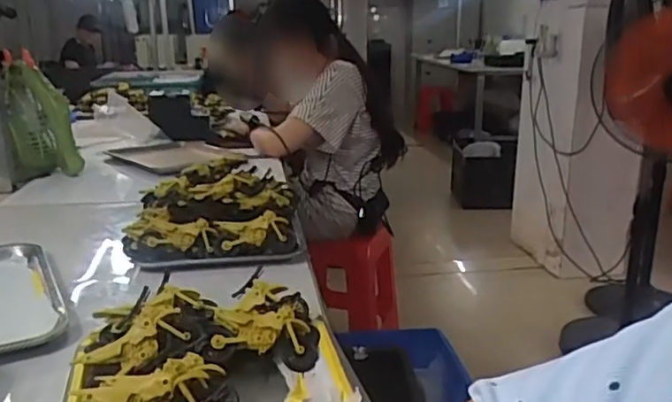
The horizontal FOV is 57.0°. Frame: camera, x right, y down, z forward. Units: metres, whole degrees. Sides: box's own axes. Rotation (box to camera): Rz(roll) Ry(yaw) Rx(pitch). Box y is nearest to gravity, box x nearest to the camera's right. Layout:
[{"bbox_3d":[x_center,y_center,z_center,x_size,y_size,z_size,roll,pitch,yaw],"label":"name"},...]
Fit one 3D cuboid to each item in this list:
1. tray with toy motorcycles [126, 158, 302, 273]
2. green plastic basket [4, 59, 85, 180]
[{"bbox_3d":[-0.192,0.008,0.981,0.261,0.106,0.232,-4,16,-11],"label":"tray with toy motorcycles"},{"bbox_3d":[-0.674,-0.179,1.426,0.141,0.241,0.131,-9,18,-27],"label":"green plastic basket"}]

